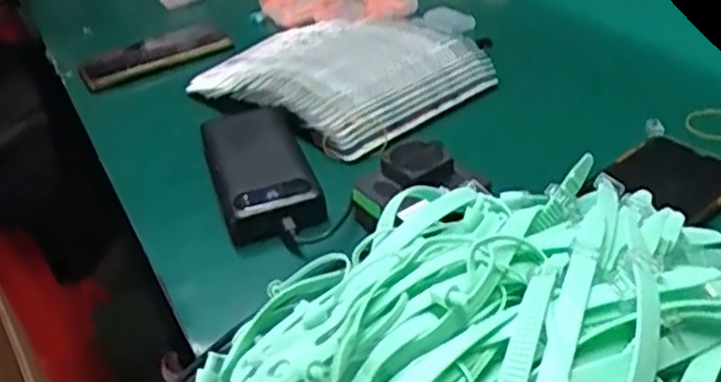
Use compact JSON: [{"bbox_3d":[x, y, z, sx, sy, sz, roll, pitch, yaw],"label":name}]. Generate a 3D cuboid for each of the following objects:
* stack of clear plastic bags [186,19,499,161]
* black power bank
[{"bbox_3d":[-0.030,-0.124,0.658,0.266,0.055,0.189,21,45,32],"label":"stack of clear plastic bags"},{"bbox_3d":[-0.078,-0.017,0.547,0.070,0.027,0.149,-16,37,-12],"label":"black power bank"}]

